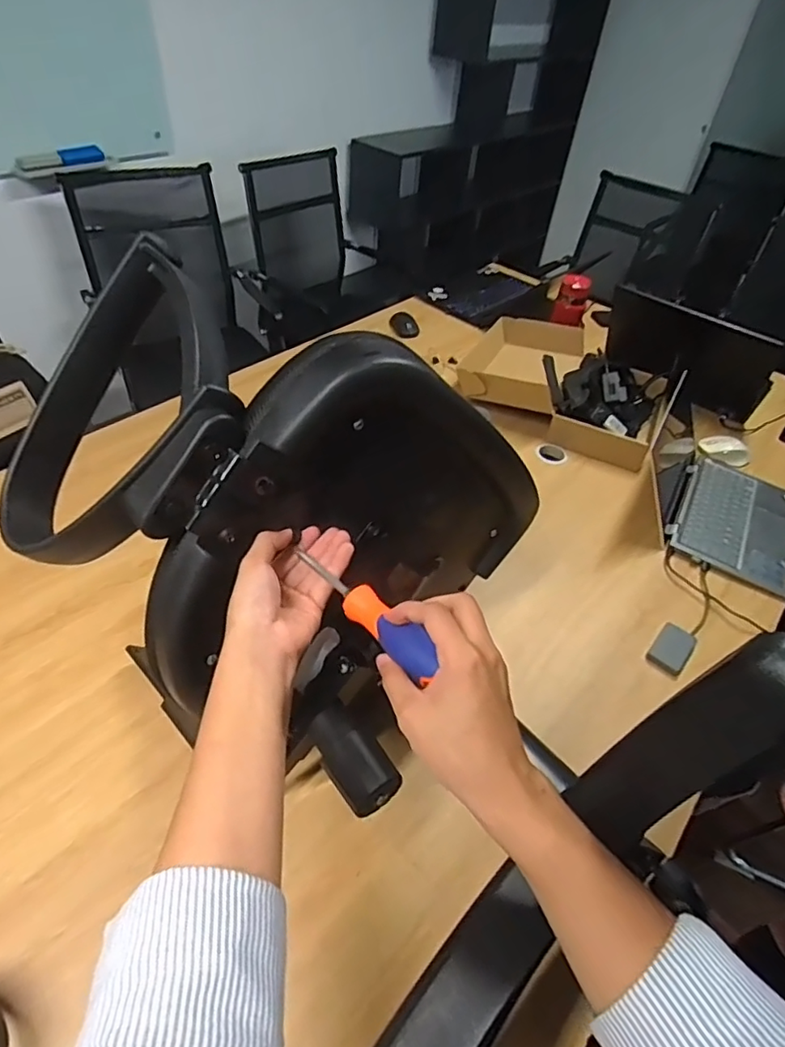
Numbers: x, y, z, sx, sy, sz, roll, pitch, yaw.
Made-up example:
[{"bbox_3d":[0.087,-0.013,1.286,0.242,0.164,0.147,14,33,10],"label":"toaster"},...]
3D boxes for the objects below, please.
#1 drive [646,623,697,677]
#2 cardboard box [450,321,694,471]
[{"bbox_3d":[0.433,0.192,0.866,0.053,0.017,0.097,35,51,25],"label":"drive"},{"bbox_3d":[0.386,-0.332,1.296,0.475,0.092,0.338,23,47,16],"label":"cardboard box"}]

